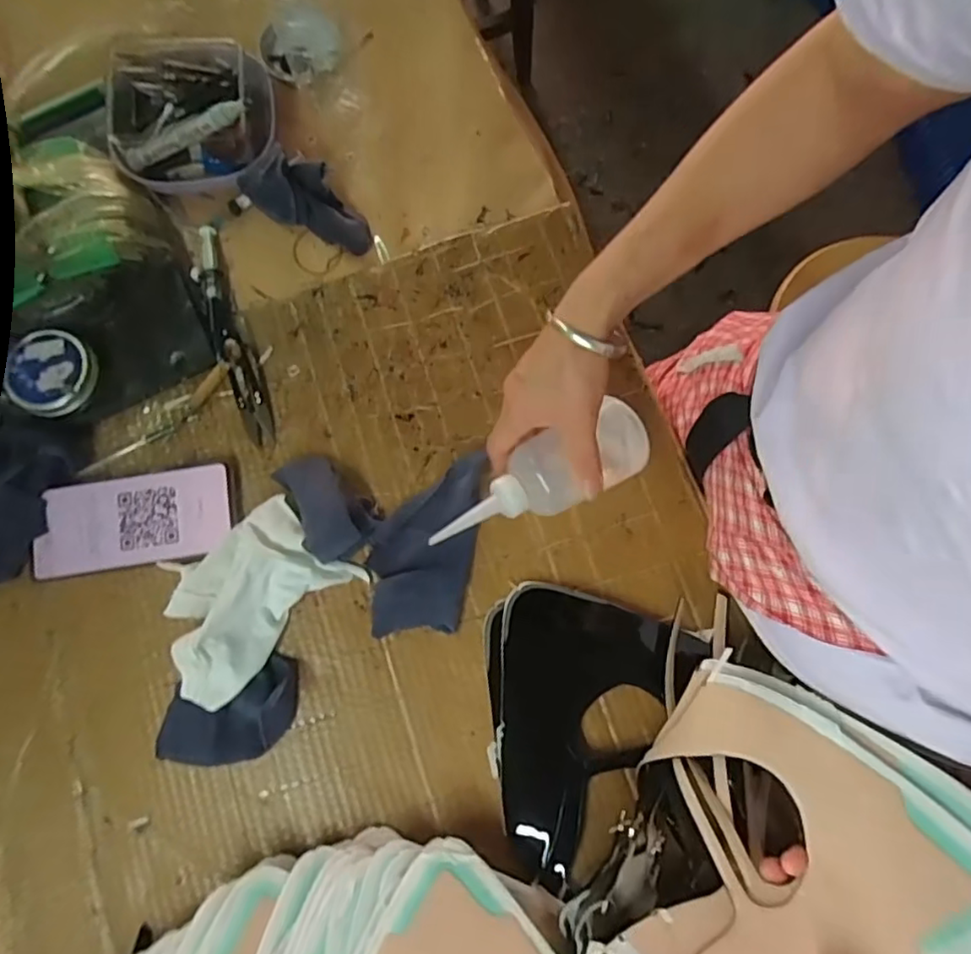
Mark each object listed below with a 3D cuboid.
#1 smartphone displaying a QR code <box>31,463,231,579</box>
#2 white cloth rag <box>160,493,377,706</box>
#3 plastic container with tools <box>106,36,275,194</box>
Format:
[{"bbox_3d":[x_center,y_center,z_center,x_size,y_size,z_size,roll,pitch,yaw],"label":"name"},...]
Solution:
[{"bbox_3d":[-0.282,0.034,0.492,0.155,0.008,0.074,-8,80,-1],"label":"smartphone displaying a QR code"},{"bbox_3d":[-0.188,0.091,0.472,0.159,0.035,0.106,-40,82,-6],"label":"white cloth rag"},{"bbox_3d":[-0.257,-0.317,0.534,0.130,0.067,0.119,-5,80,0],"label":"plastic container with tools"}]

